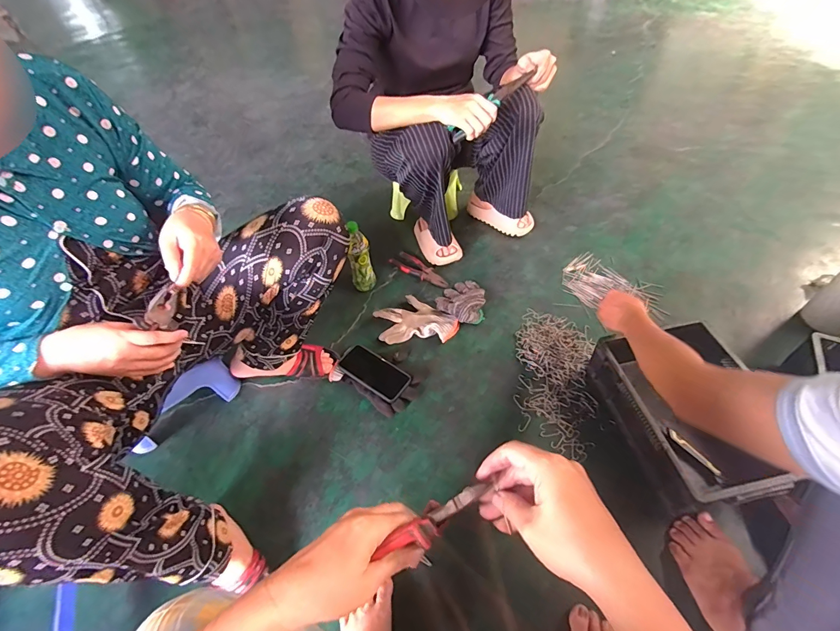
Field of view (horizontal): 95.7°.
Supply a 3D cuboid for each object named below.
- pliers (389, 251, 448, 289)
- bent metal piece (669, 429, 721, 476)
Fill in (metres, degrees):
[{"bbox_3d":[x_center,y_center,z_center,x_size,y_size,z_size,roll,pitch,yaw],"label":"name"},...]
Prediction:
[{"bbox_3d":[0.002,-0.135,1.147,0.203,0.013,0.065,34,60,27],"label":"pliers"},{"bbox_3d":[0.541,0.270,0.753,0.014,0.014,0.102,-29,54,-18],"label":"bent metal piece"}]

